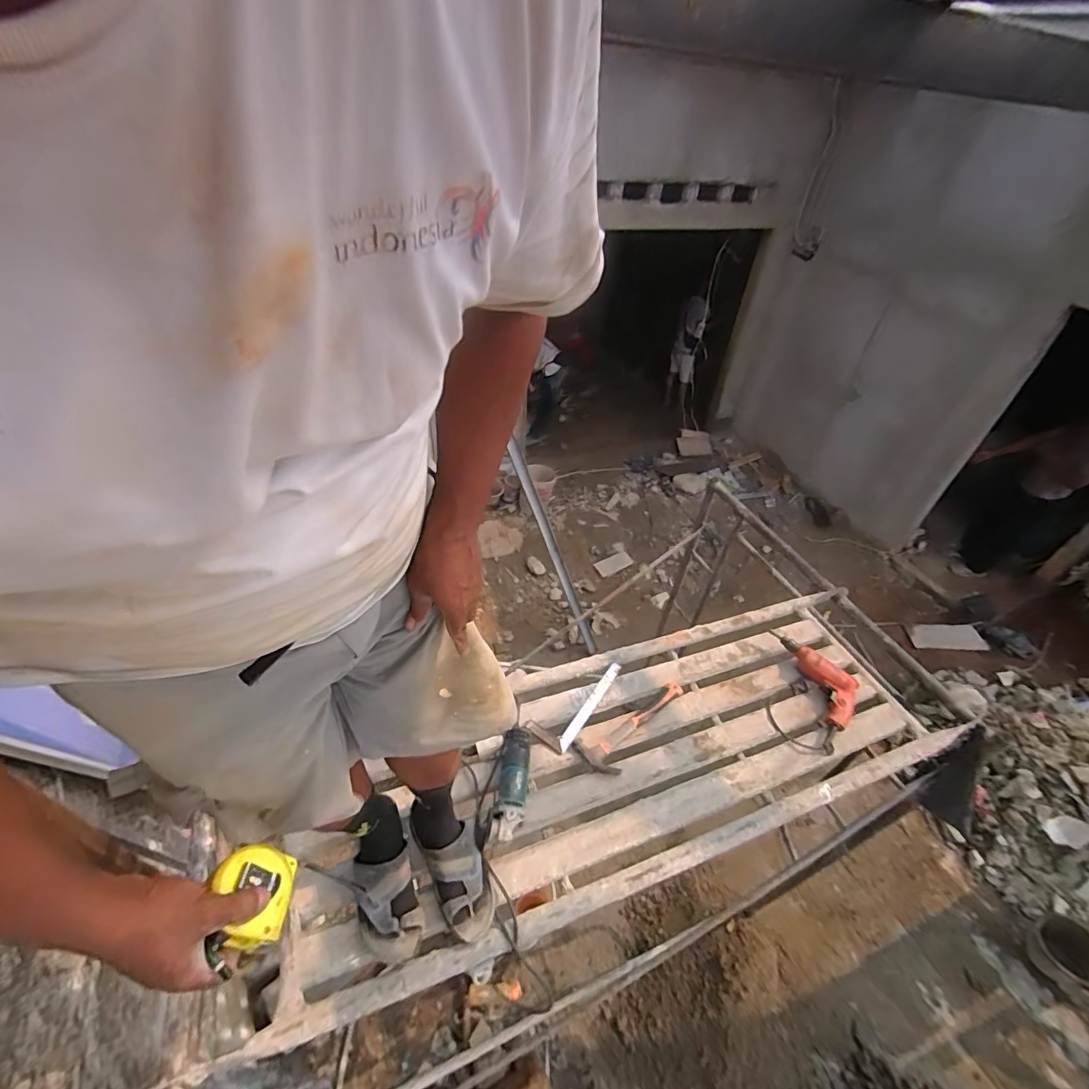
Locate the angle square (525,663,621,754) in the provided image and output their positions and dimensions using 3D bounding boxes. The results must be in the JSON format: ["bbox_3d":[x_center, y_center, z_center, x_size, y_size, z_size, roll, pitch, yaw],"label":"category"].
[{"bbox_3d":[0.088,0.402,1.254,0.107,0.018,0.299,30,48,26],"label":"angle square"}]

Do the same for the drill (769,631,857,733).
[{"bbox_3d":[0.767,0.360,1.342,0.133,0.057,0.306,-4,42,-9],"label":"drill"}]

